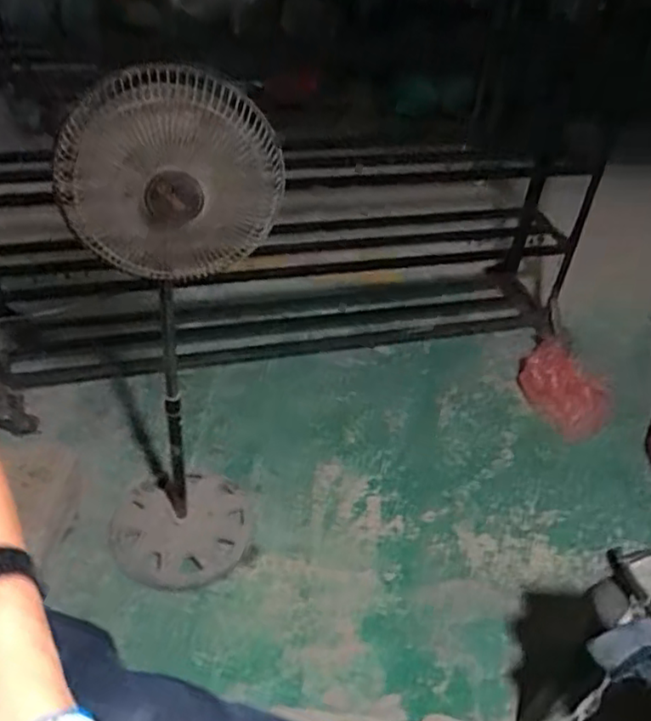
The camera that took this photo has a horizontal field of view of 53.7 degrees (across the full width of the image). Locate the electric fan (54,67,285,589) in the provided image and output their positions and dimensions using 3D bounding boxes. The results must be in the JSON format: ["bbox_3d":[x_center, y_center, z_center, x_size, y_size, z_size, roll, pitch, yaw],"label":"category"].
[{"bbox_3d":[-0.252,0.031,1.037,0.292,0.963,0.255,15,46,7],"label":"electric fan"}]

